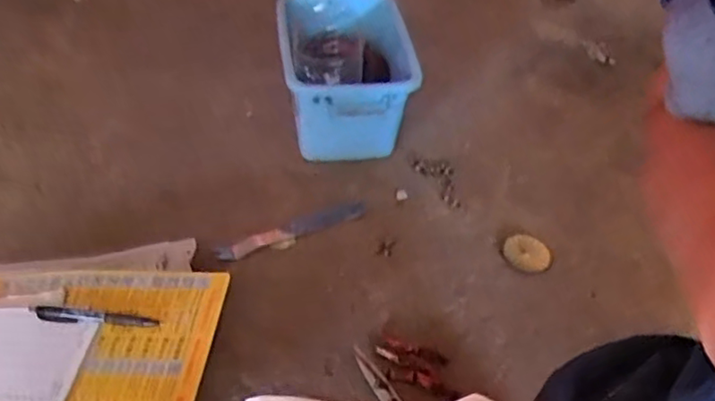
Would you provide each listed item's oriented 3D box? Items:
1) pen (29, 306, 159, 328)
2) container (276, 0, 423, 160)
[{"bbox_3d":[-0.262,0.115,0.625,0.131,0.014,0.018,9,41,4],"label":"pen"},{"bbox_3d":[-0.015,-0.171,0.944,0.192,0.195,0.169,-4,46,-11],"label":"container"}]

